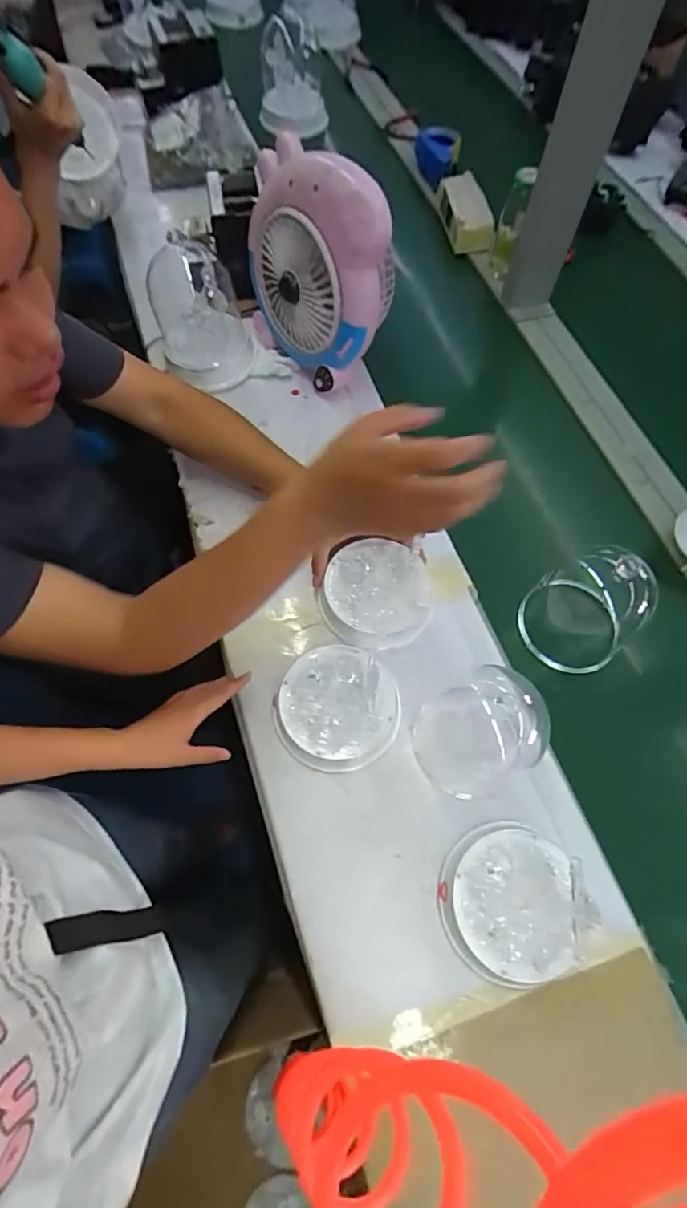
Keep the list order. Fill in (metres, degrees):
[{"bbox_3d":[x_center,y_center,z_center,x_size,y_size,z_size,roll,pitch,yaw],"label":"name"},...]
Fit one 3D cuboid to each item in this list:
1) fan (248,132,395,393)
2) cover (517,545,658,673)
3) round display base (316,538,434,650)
[{"bbox_3d":[-0.047,-0.494,0.808,0.122,0.276,0.278,-31,69,-15],"label":"fan"},{"bbox_3d":[0.293,-0.003,0.653,0.123,0.194,0.113,34,68,14],"label":"cover"},{"bbox_3d":[0.043,-0.010,0.708,0.139,0.055,0.133,1,64,-1],"label":"round display base"}]

